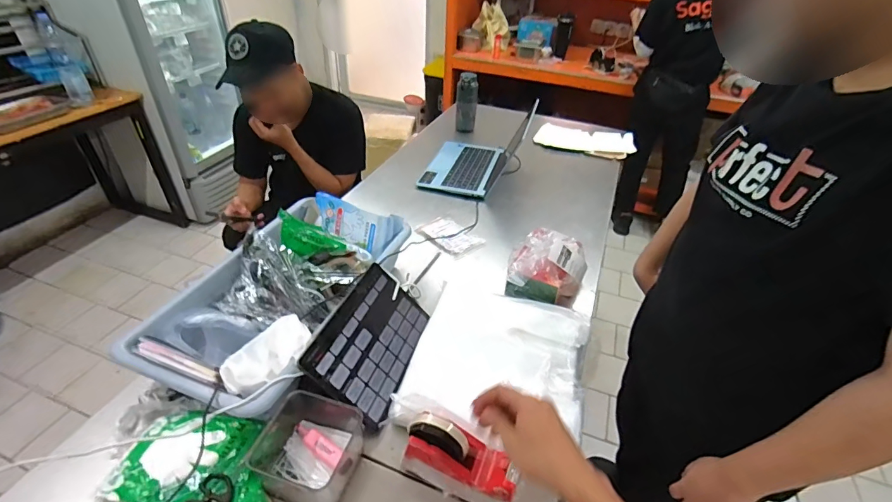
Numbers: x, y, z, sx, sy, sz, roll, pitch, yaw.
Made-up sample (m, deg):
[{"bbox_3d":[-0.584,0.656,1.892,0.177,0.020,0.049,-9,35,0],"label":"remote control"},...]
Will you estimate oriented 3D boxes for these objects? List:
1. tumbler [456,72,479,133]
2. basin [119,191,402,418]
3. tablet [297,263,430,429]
[{"bbox_3d":[0.075,-0.537,1.561,0.071,0.213,0.070,2,38,-2],"label":"tumbler"},{"bbox_3d":[-0.301,0.072,0.804,0.286,0.106,0.480,15,39,15],"label":"basin"},{"bbox_3d":[-0.120,0.142,0.728,0.154,0.010,0.250,46,37,-16],"label":"tablet"}]

